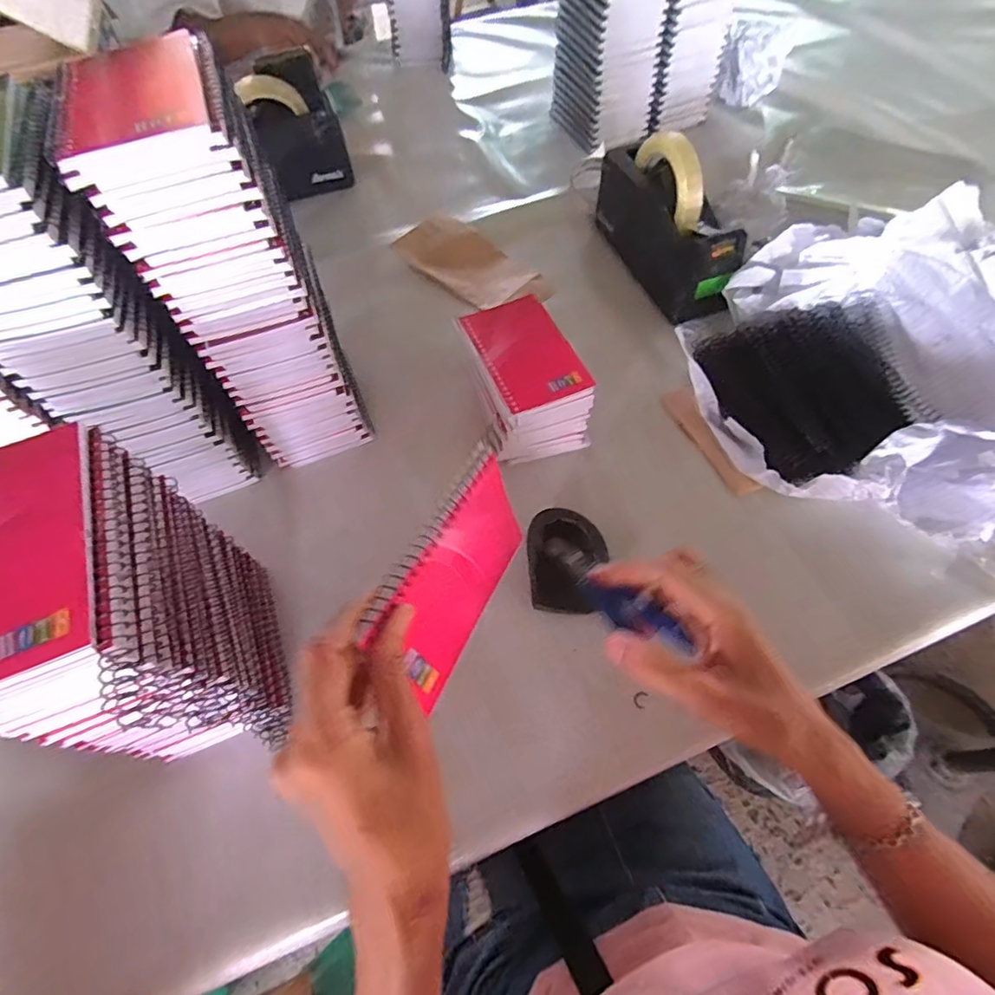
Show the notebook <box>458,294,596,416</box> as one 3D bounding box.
[{"bbox_3d":[0.025,-0.137,0.511,0.082,0.007,0.132,-21,62,-9],"label":"notebook"}]

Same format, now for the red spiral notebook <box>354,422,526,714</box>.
[{"bbox_3d":[-0.021,0.037,0.312,0.010,0.083,0.131,10,53,31],"label":"red spiral notebook"}]

